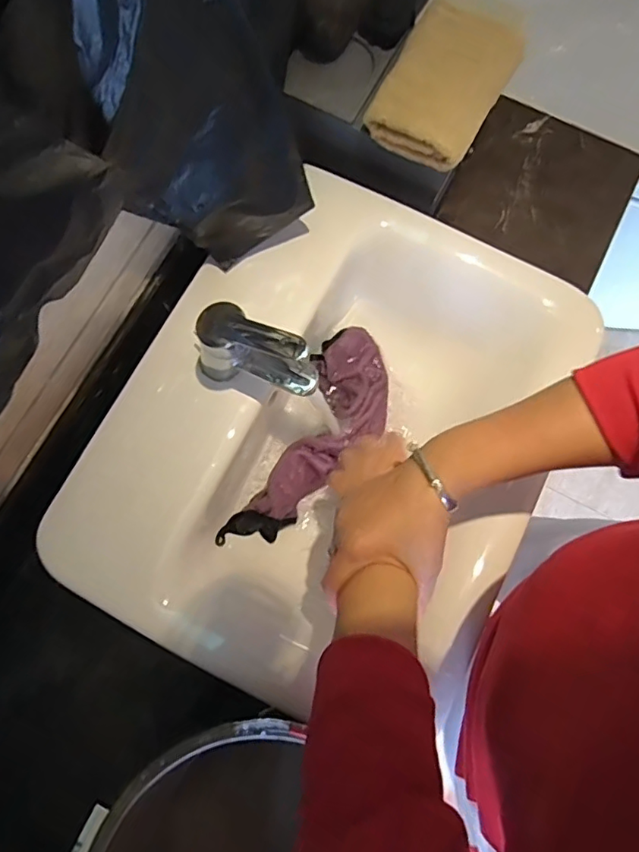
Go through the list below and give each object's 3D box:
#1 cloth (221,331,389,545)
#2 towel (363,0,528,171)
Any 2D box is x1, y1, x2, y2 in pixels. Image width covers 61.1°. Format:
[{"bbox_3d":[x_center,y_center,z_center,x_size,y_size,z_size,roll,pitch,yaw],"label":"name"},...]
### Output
[{"bbox_3d":[0.003,0.017,0.651,0.111,0.044,0.292,24,77,5],"label":"cloth"},{"bbox_3d":[0.143,-0.386,0.605,0.122,0.039,0.183,29,78,6],"label":"towel"}]

